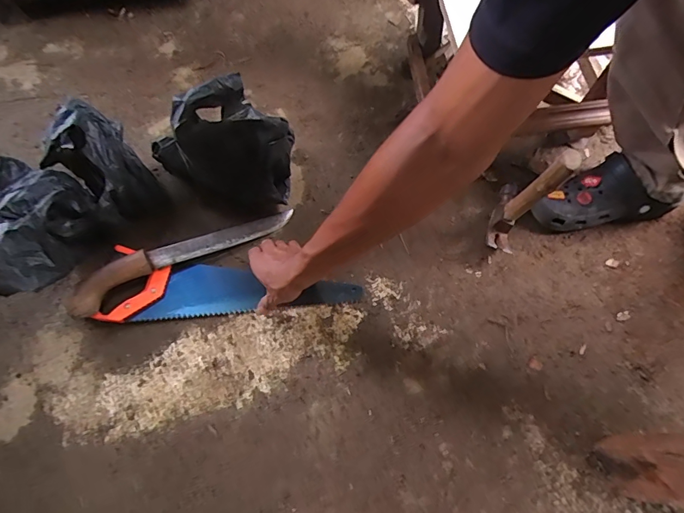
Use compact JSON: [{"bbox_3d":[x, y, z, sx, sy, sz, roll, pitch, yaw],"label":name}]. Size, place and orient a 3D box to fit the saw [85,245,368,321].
[{"bbox_3d":[-0.169,0.040,0.652,0.385,0.019,0.108,-1,67,0],"label":"saw"}]

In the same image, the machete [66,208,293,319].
[{"bbox_3d":[-0.248,-0.009,0.655,0.346,0.062,0.049,-28,69,-9],"label":"machete"}]

